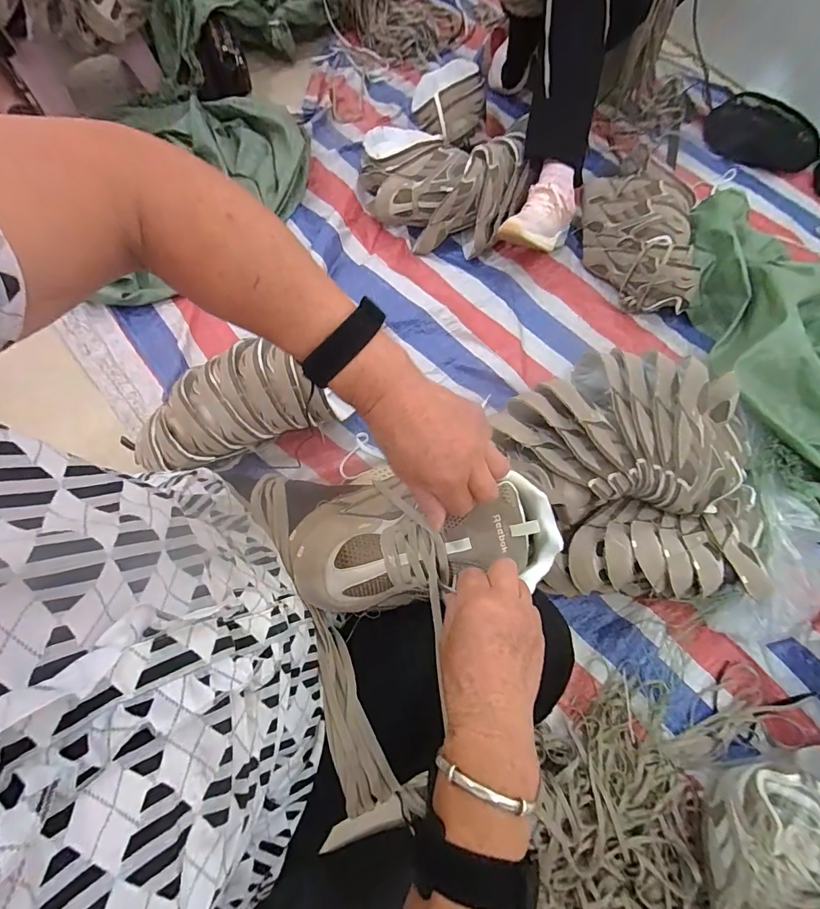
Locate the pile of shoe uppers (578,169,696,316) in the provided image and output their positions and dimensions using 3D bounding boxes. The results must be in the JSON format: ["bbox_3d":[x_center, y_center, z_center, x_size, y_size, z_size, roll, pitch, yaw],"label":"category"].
[{"bbox_3d":[0.494,-0.465,0.940,0.202,0.148,0.296,5,72,1],"label":"pile of shoe uppers"}]

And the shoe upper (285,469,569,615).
[{"bbox_3d":[0.014,0.077,0.404,0.232,0.062,0.112,-7,72,-1],"label":"shoe upper"}]

